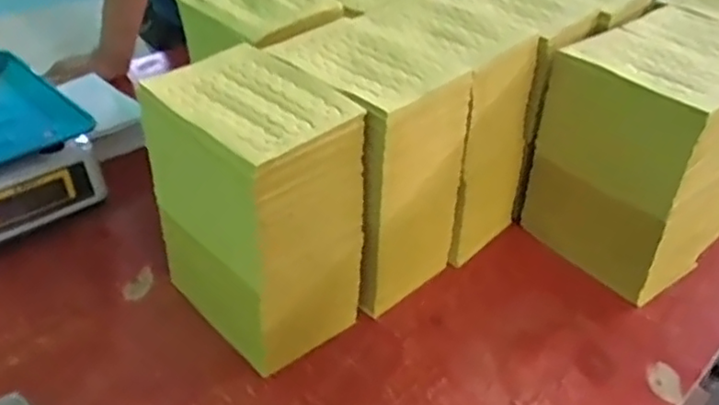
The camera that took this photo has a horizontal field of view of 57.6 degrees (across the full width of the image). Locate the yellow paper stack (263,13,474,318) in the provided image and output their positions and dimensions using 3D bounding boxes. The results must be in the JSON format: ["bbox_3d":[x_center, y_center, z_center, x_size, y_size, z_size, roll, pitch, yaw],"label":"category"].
[{"bbox_3d":[0.008,-0.036,0.663,0.127,0.232,0.179,-29,50,-35],"label":"yellow paper stack"}]

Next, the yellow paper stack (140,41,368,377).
[{"bbox_3d":[-0.090,0.007,0.596,0.120,0.230,0.161,-30,50,-35],"label":"yellow paper stack"}]

